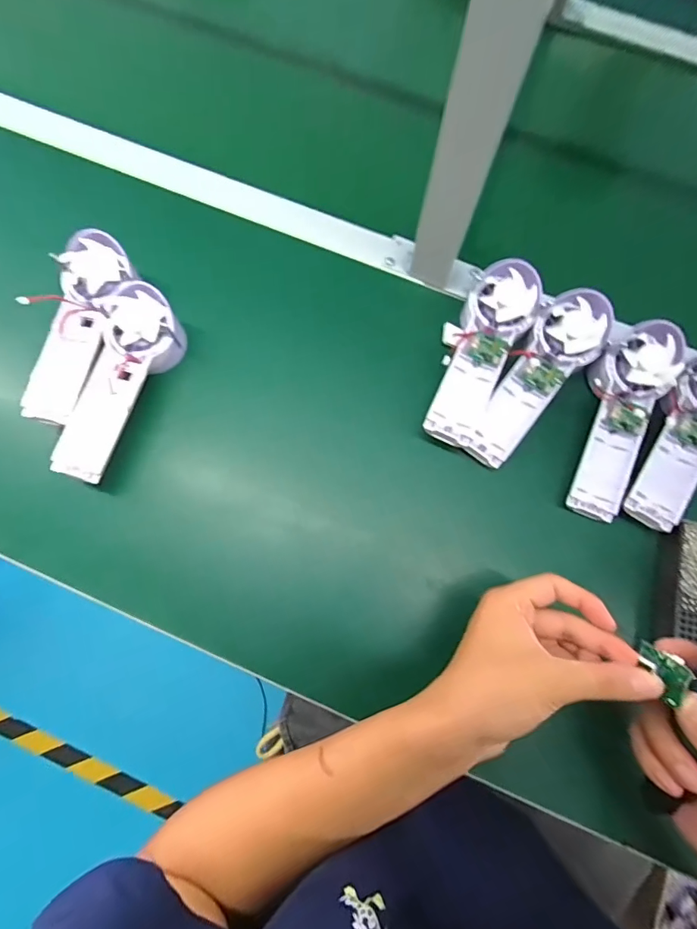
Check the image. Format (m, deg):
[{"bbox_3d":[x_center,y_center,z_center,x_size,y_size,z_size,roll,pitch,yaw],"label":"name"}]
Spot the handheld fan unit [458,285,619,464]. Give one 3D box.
[{"bbox_3d":[0.173,-0.078,0.392,0.057,0.029,0.178,37,91,7],"label":"handheld fan unit"}]

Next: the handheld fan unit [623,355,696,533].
[{"bbox_3d":[0.302,-0.030,0.378,0.063,0.040,0.181,36,77,7],"label":"handheld fan unit"}]

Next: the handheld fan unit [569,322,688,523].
[{"bbox_3d":[0.243,-0.039,0.386,0.068,0.043,0.181,19,89,3],"label":"handheld fan unit"}]

